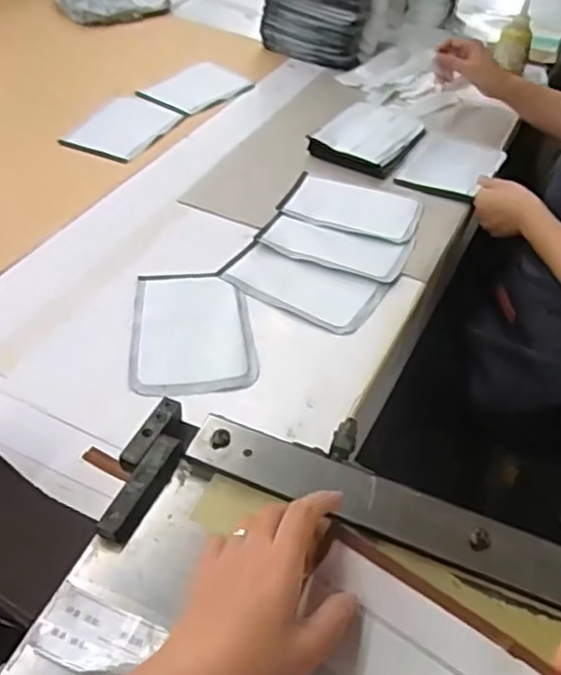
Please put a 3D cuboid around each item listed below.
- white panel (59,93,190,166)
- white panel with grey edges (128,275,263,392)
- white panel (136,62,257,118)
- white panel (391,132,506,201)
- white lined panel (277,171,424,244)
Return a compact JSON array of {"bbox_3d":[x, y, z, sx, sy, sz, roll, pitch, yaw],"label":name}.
[{"bbox_3d":[-0.244,-0.334,1.017,0.126,0.009,0.197,16,46,11],"label":"white panel"},{"bbox_3d":[-0.097,-0.009,0.716,0.131,0.008,0.176,-1,45,-6],"label":"white panel with grey edges"},{"bbox_3d":[-0.142,-0.436,1.131,0.126,0.008,0.184,28,50,21],"label":"white panel"},{"bbox_3d":[0.263,-0.264,0.981,0.123,0.009,0.151,23,48,18],"label":"white panel"},{"bbox_3d":[0.100,-0.180,0.894,0.183,0.006,0.119,16,46,11],"label":"white lined panel"}]

